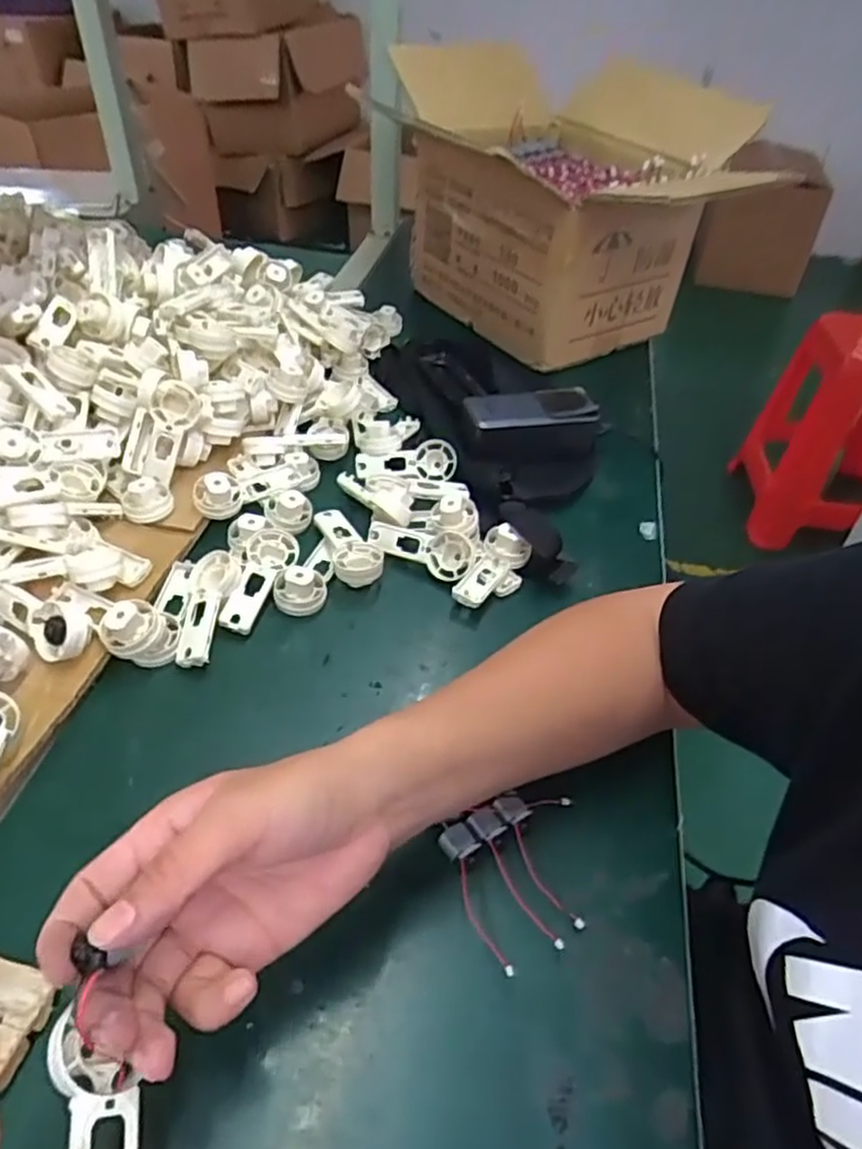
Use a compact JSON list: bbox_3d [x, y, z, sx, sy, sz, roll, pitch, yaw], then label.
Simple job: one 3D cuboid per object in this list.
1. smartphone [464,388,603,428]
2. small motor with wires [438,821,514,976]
[{"bbox_3d":[0.101,-0.165,0.709,0.124,0.010,0.053,-10,51,-16],"label":"smartphone"},{"bbox_3d":[0.025,0.180,0.399,0.020,0.020,0.085,-10,45,-15],"label":"small motor with wires"}]

